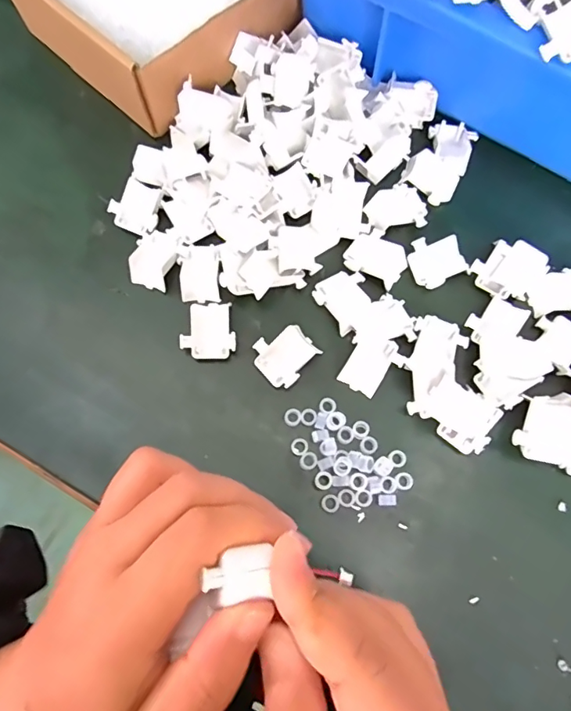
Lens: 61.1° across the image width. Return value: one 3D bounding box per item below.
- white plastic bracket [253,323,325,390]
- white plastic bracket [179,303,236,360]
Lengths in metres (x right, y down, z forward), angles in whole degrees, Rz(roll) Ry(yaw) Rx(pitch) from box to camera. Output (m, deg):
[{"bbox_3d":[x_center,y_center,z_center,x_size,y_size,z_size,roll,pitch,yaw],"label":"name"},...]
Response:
[{"bbox_3d":[-0.001,-0.001,0.263,0.031,0.010,0.029,-42,79,-11],"label":"white plastic bracket"},{"bbox_3d":[-0.042,-0.013,0.266,0.029,0.011,0.029,0,74,-1],"label":"white plastic bracket"}]

